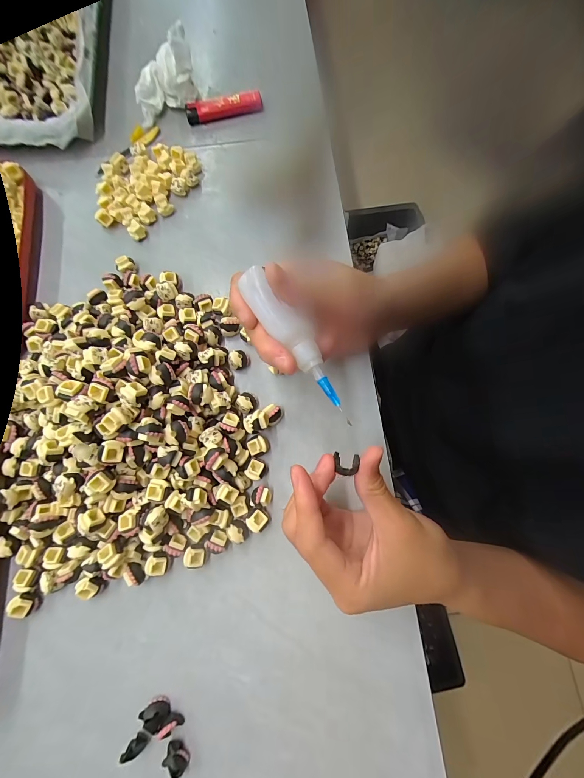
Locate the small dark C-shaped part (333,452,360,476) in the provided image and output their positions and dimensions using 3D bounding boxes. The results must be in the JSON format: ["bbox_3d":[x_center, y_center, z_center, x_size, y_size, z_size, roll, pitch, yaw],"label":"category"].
[{"bbox_3d":[0.031,0.044,0.174,0.013,0.005,0.013,8,78,3],"label":"small dark C-shaped part"}]

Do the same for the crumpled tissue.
[{"bbox_3d":[-0.132,-0.319,0.306,0.074,0.045,0.050,-27,79,-5],"label":"crumpled tissue"}]

